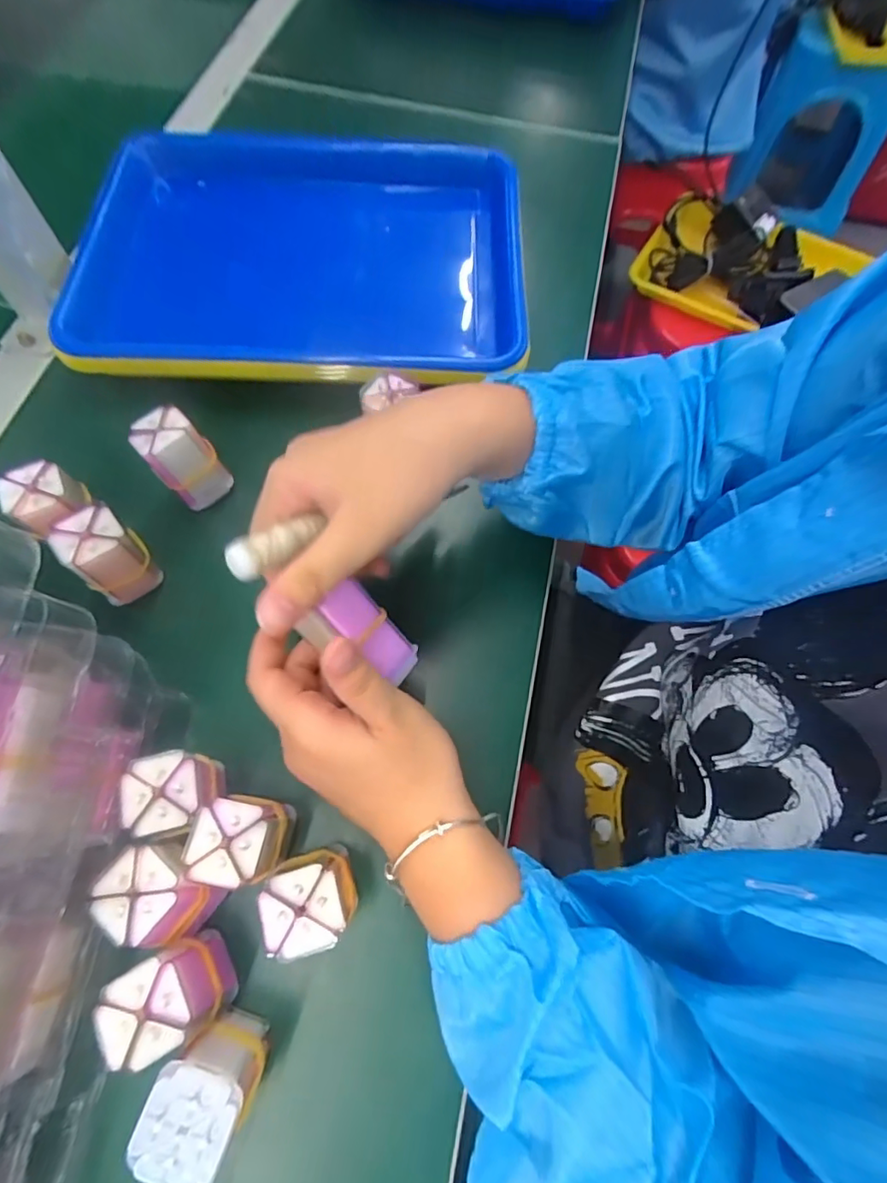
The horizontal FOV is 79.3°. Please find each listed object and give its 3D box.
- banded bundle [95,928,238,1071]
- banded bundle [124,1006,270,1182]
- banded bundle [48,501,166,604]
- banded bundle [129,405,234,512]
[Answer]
[{"bbox_3d":[-0.118,0.177,0.235,0.033,0.055,0.034,-33,72,-15],"label":"banded bundle"},{"bbox_3d":[-0.096,0.209,0.226,0.035,0.061,0.038,19,67,6],"label":"banded bundle"},{"bbox_3d":[-0.193,-0.020,0.309,0.034,0.056,0.031,-37,73,-16],"label":"banded bundle"},{"bbox_3d":[-0.164,-0.083,0.336,0.036,0.057,0.034,-41,74,-17],"label":"banded bundle"}]

